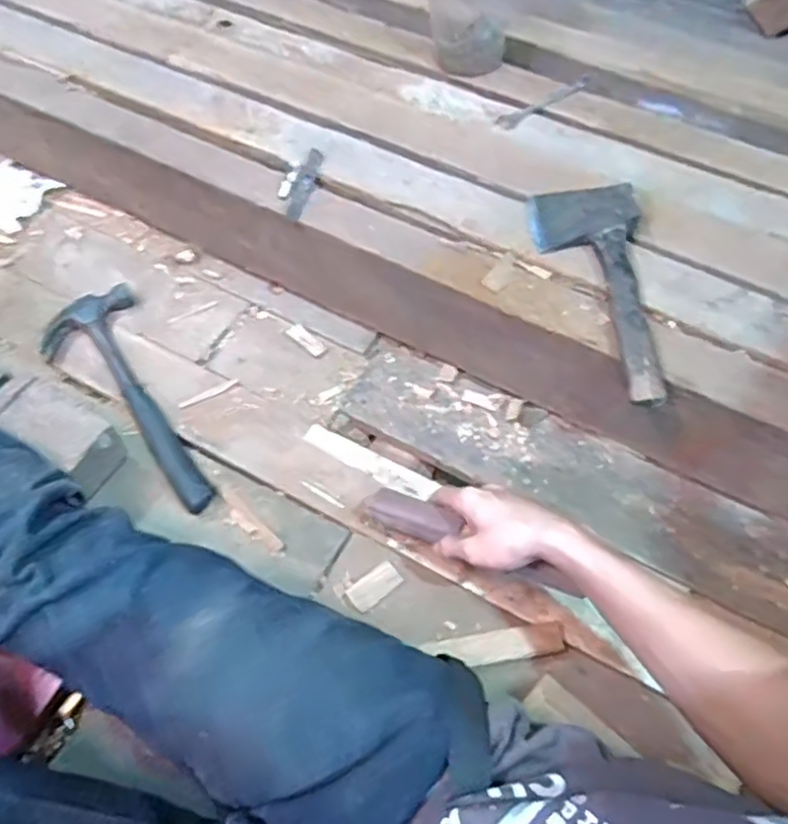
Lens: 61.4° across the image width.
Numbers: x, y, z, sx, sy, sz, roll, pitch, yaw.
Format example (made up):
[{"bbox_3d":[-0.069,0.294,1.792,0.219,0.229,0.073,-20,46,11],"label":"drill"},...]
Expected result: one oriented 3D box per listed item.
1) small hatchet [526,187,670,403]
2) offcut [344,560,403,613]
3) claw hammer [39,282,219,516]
[{"bbox_3d":[0.207,-0.124,0.666,0.103,0.042,0.267,-2,62,-1],"label":"small hatchet"},{"bbox_3d":[-0.019,0.172,0.657,0.054,0.004,0.029,-35,67,-17],"label":"offcut"},{"bbox_3d":[-0.311,-0.007,0.760,0.113,0.033,0.322,-24,65,-13],"label":"claw hammer"}]

